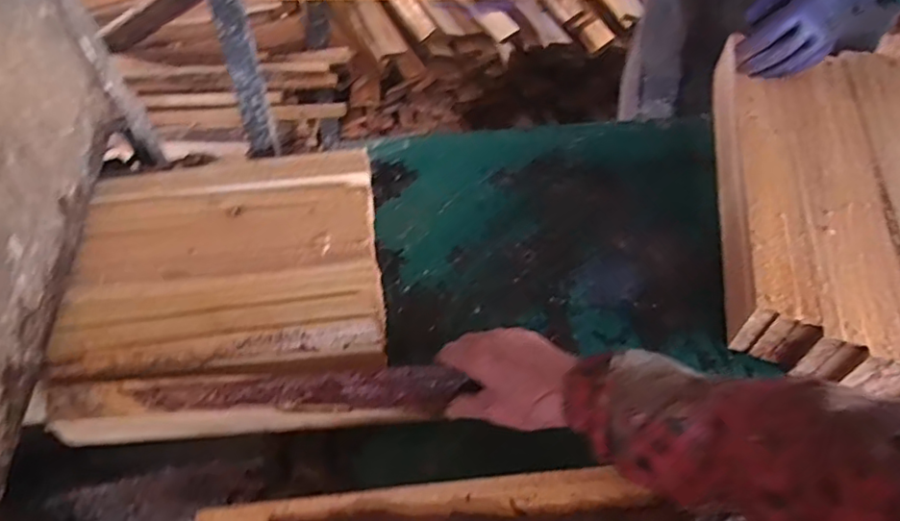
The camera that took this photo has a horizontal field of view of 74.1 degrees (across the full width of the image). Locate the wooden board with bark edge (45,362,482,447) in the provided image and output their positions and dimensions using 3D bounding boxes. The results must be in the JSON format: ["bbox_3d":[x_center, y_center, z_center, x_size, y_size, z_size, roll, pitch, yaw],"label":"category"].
[{"bbox_3d":[-0.152,0.120,0.496,0.320,0.055,0.013,-2,24,-10],"label":"wooden board with bark edge"}]

